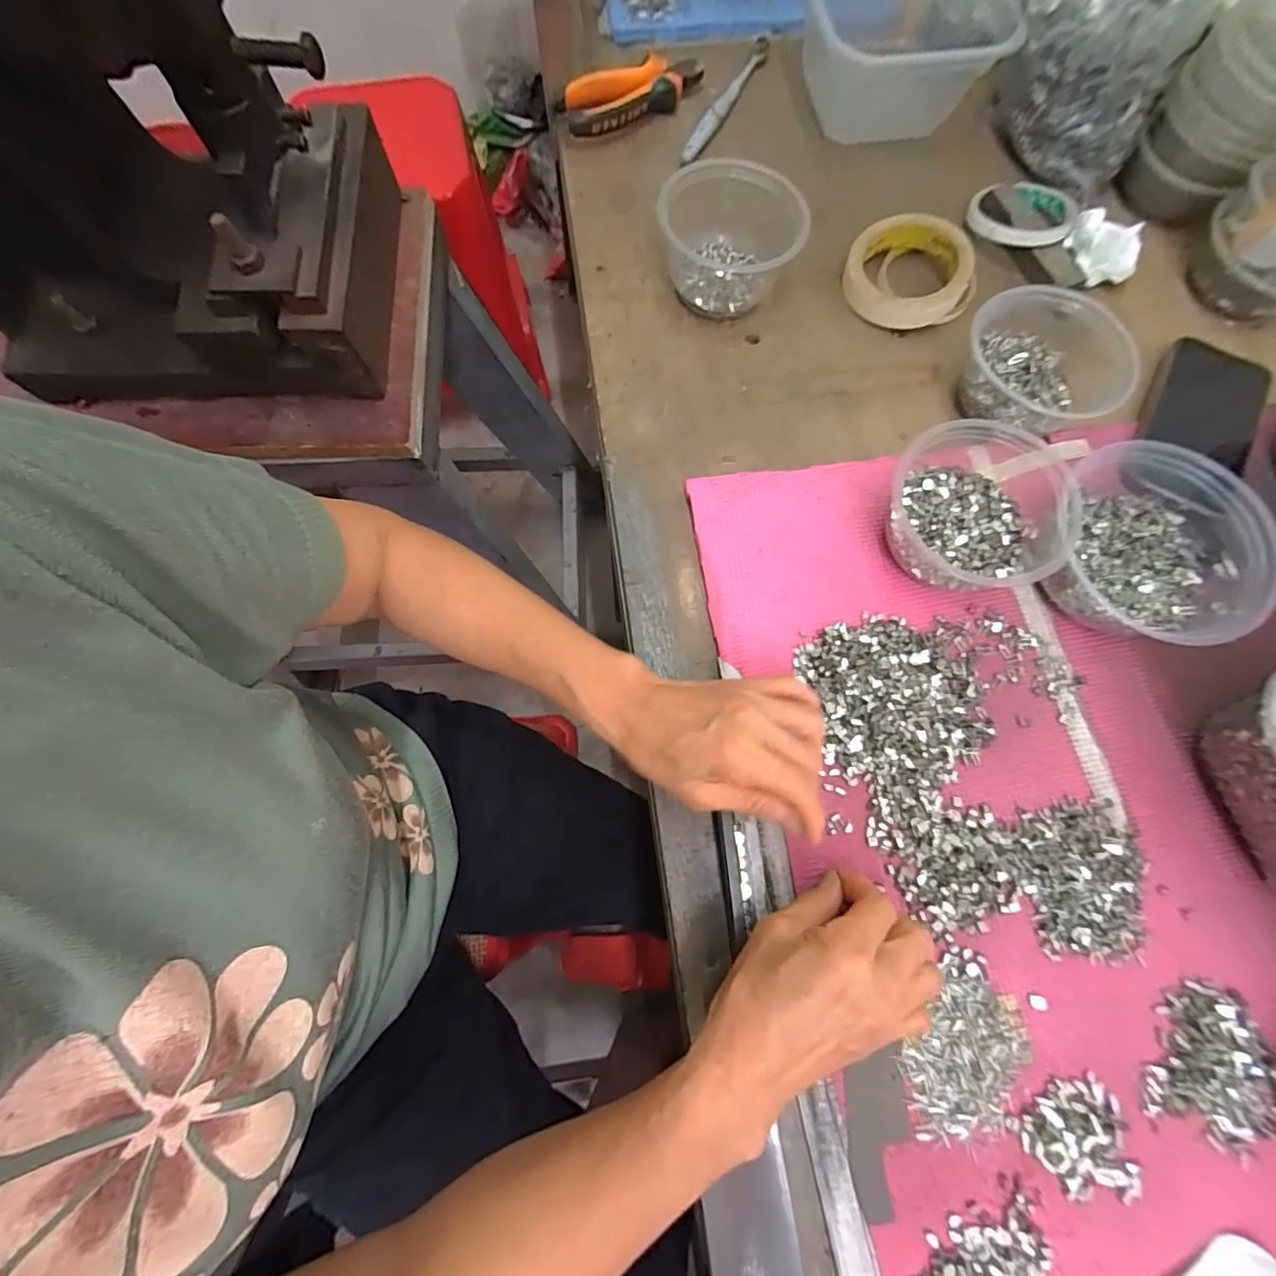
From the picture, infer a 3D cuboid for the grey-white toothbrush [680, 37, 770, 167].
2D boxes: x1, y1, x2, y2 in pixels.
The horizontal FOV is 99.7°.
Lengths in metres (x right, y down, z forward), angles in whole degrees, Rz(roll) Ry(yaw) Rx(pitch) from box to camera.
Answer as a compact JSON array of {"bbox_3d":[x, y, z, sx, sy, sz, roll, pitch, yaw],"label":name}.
[{"bbox_3d":[0.085,-0.516,0.517,0.016,0.014,0.179,28,76,8],"label":"grey-white toothbrush"}]

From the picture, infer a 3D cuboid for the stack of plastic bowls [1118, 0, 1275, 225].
[{"bbox_3d":[0.497,-0.433,0.449,0.116,0.099,0.092,39,78,10],"label":"stack of plastic bowls"}]

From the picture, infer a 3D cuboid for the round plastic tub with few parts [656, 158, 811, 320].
[{"bbox_3d":[0.070,-0.330,0.444,0.099,0.062,0.101,0,74,0],"label":"round plastic tub with few parts"}]

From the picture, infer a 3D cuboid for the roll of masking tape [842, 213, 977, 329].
[{"bbox_3d":[0.235,-0.313,0.461,0.102,0.034,0.102,0,74,0],"label":"roll of masking tape"}]

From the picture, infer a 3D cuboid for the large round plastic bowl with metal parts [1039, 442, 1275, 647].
[{"bbox_3d":[0.350,-0.068,0.369,0.148,0.061,0.135,-40,78,-10],"label":"large round plastic bowl with metal parts"}]

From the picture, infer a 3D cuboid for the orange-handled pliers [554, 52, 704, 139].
[{"bbox_3d":[-0.003,-0.514,0.510,0.141,0.029,0.046,-28,76,-7],"label":"orange-handled pliers"}]

